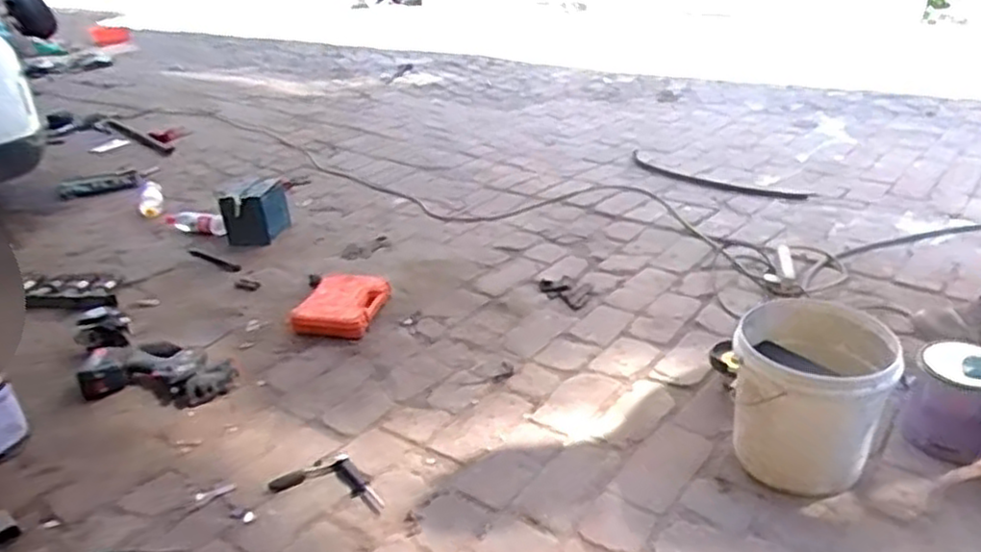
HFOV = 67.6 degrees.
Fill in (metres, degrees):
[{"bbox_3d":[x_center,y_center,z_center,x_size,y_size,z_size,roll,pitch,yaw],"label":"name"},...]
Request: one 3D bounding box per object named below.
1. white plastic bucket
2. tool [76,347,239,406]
[{"bbox_3d":[0.560,0.215,1.302,0.244,0.268,0.250,-2,27,1],"label":"white plastic bucket"},{"bbox_3d":[-0.773,0.230,1.714,0.351,0.076,0.144,3,28,11],"label":"tool"}]

